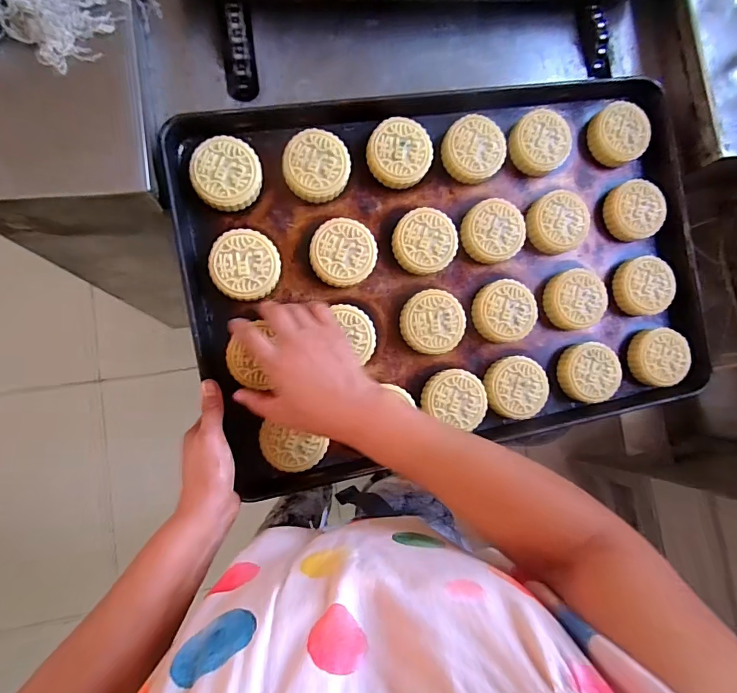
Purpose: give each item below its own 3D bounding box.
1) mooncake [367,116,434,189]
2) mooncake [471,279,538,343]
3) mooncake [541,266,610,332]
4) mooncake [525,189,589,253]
[{"bbox_3d":[0.035,-0.217,0.499,0.071,0.023,0.069,1,85,-8],"label":"mooncake"},{"bbox_3d":[0.159,-0.041,0.519,0.068,0.021,0.069,1,85,-8],"label":"mooncake"},{"bbox_3d":[0.250,-0.057,0.536,0.067,0.025,0.070,1,85,-8],"label":"mooncake"},{"bbox_3d":[0.227,-0.149,0.531,0.070,0.020,0.069,1,85,-8],"label":"mooncake"}]

